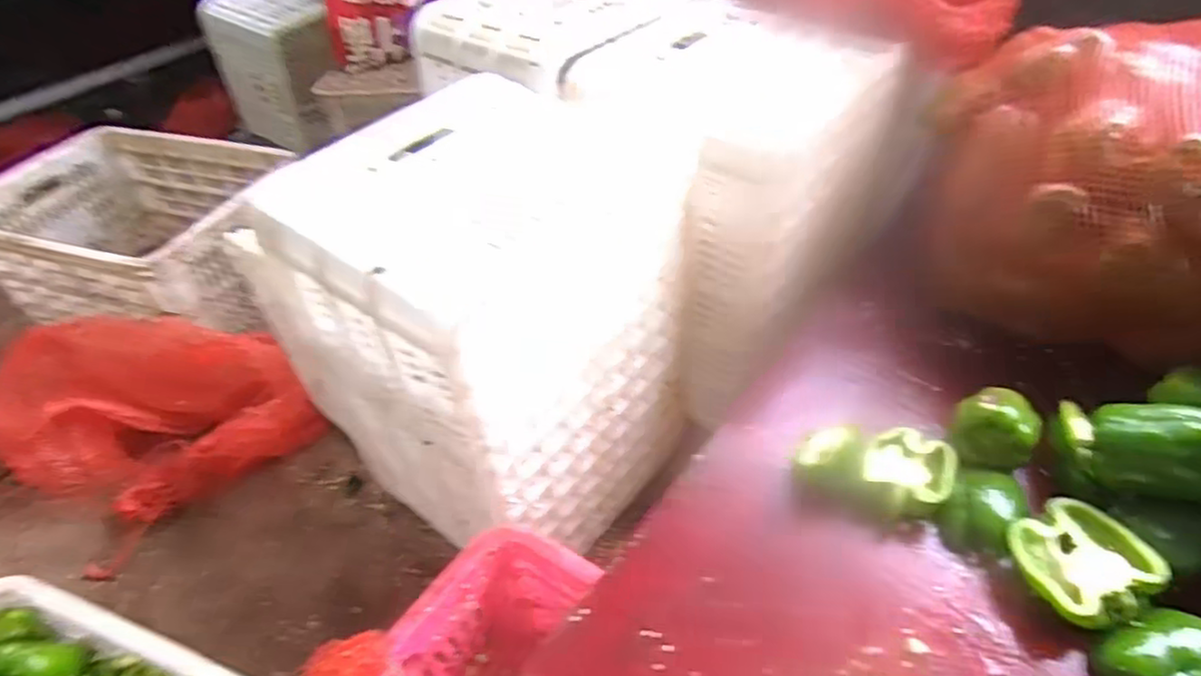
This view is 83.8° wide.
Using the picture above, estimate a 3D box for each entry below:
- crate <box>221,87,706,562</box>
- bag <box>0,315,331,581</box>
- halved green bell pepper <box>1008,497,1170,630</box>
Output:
[{"bbox_3d":[-0.108,-0.002,0.800,0.295,0.451,0.340,24,52,28],"label":"crate"},{"bbox_3d":[-0.709,0.101,1.048,0.398,0.171,0.394,-33,50,-26],"label":"bag"},{"bbox_3d":[0.372,0.176,0.521,0.088,0.034,0.088,-26,33,0],"label":"halved green bell pepper"}]

